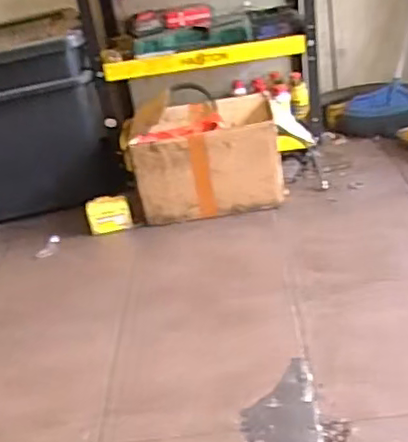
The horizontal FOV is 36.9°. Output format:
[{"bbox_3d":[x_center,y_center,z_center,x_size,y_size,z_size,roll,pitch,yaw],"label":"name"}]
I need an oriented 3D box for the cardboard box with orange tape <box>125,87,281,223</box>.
[{"bbox_3d":[0.016,-0.197,1.833,0.411,0.253,0.307,-8,28,4],"label":"cardboard box with orange tape"}]

